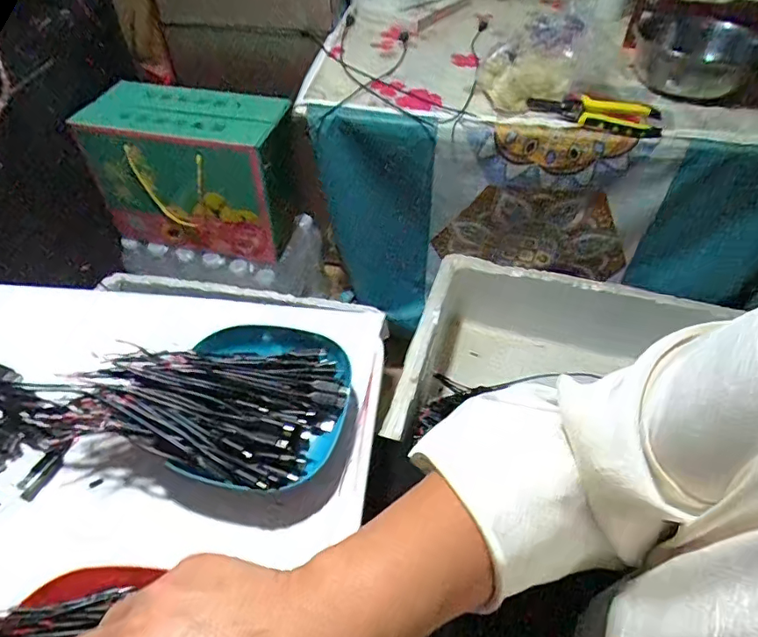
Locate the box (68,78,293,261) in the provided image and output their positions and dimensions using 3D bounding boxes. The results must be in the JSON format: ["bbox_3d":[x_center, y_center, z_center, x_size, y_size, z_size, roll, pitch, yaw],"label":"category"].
[{"bbox_3d":[-0.321,-0.261,0.932,0.318,0.232,0.153,9,48,7],"label":"box"}]

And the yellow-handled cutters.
[{"bbox_3d":[0.290,-0.271,0.697,0.173,0.033,0.051,3,48,2],"label":"yellow-handled cutters"}]

